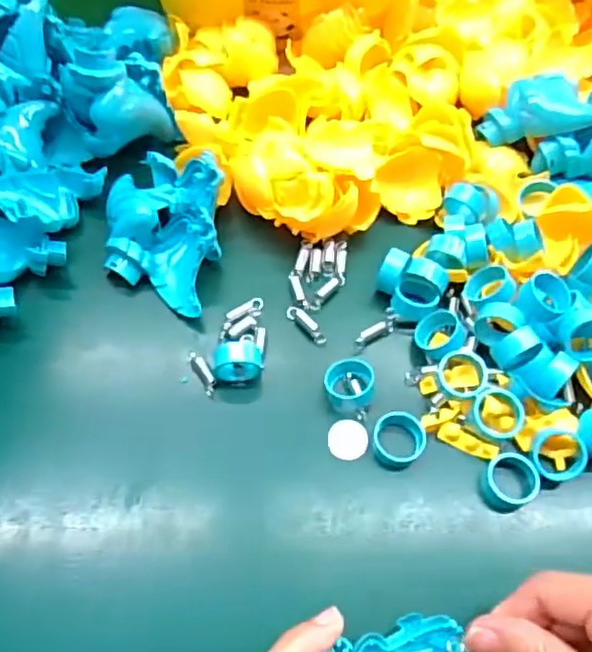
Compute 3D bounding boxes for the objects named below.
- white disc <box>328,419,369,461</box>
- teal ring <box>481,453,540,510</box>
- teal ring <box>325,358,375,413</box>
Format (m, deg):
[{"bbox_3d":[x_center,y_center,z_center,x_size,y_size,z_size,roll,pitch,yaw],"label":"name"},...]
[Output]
[{"bbox_3d":[0.027,0.058,0.320,0.020,0.005,0.021,1,59,-2],"label":"white disc"},{"bbox_3d":[0.105,0.076,0.307,0.025,0.013,0.025,1,59,-2],"label":"teal ring"},{"bbox_3d":[0.028,0.030,0.327,0.025,0.012,0.026,1,59,-2],"label":"teal ring"}]

